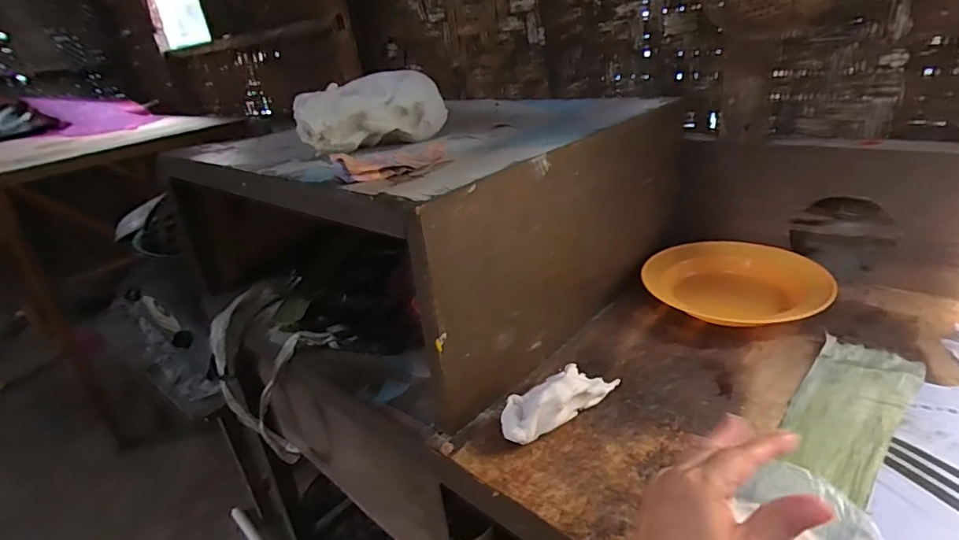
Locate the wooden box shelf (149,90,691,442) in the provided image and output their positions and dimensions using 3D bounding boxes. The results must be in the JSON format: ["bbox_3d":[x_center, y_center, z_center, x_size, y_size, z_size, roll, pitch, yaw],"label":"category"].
[{"bbox_3d":[-0.081,-0.082,0.768,0.569,0.248,0.479,15,33,39],"label":"wooden box shelf"}]

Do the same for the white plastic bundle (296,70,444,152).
[{"bbox_3d":[-0.135,-0.198,0.646,0.067,0.080,0.195,16,34,40],"label":"white plastic bundle"}]

